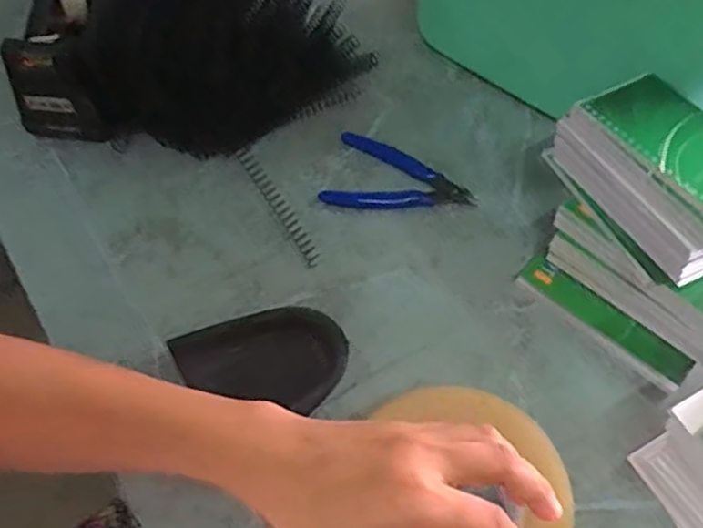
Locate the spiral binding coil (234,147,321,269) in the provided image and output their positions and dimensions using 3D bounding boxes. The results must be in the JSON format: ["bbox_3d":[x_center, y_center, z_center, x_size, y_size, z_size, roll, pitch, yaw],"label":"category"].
[{"bbox_3d":[-0.061,-0.050,0.567,0.015,0.011,0.140,-26,62,-16],"label":"spiral binding coil"}]

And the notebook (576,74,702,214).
[{"bbox_3d":[0.219,-0.076,0.452,0.074,0.016,0.133,-31,64,-17],"label":"notebook"}]

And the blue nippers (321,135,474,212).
[{"bbox_3d":[0.042,-0.070,0.571,0.119,0.008,0.070,13,59,8],"label":"blue nippers"}]

